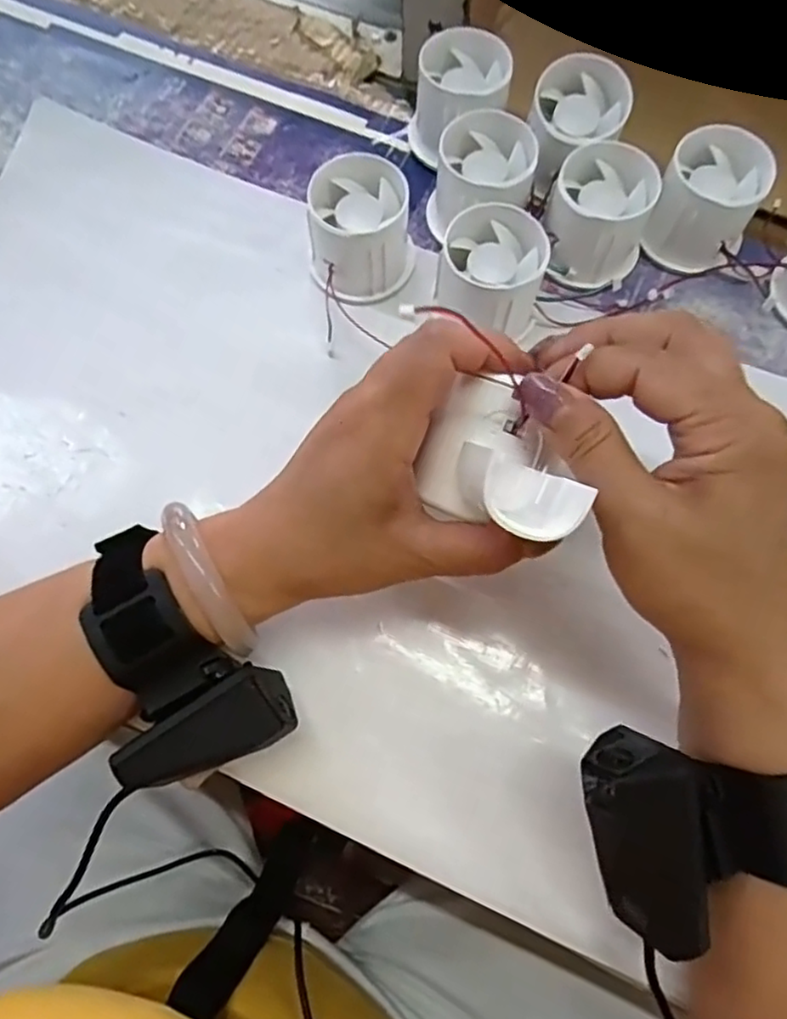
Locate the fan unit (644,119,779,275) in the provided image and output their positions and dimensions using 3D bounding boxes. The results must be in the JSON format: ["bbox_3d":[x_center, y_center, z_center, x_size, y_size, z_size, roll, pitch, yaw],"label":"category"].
[{"bbox_3d":[0.169,-0.166,0.362,0.053,0.049,0.056,25,73,8],"label":"fan unit"}]

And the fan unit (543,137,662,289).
[{"bbox_3d":[0.110,-0.156,0.357,0.053,0.046,0.054,21,73,7],"label":"fan unit"}]

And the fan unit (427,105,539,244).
[{"bbox_3d":[0.047,-0.179,0.361,0.052,0.042,0.052,0,71,1],"label":"fan unit"}]

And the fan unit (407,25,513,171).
[{"bbox_3d":[0.038,-0.234,0.386,0.052,0.053,0.050,0,71,0],"label":"fan unit"}]

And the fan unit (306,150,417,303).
[{"bbox_3d":[-0.016,-0.146,0.353,0.052,0.049,0.058,1,71,1],"label":"fan unit"}]

